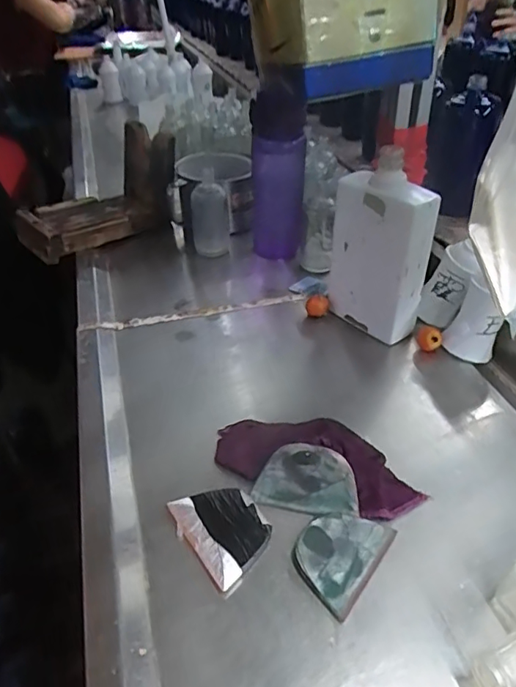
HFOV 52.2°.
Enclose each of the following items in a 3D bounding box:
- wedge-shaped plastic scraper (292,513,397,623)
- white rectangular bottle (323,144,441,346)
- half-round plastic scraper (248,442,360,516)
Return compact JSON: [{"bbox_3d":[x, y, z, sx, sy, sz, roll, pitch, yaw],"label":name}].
[{"bbox_3d":[0.061,0.158,0.400,0.057,0.011,0.079,23,42,29],"label":"wedge-shaped plastic scraper"},{"bbox_3d":[0.135,-0.101,0.598,0.048,0.197,0.109,-25,43,-31],"label":"white rectangular bottle"},{"bbox_3d":[0.041,0.112,0.440,0.083,0.005,0.054,8,71,11],"label":"half-round plastic scraper"}]

